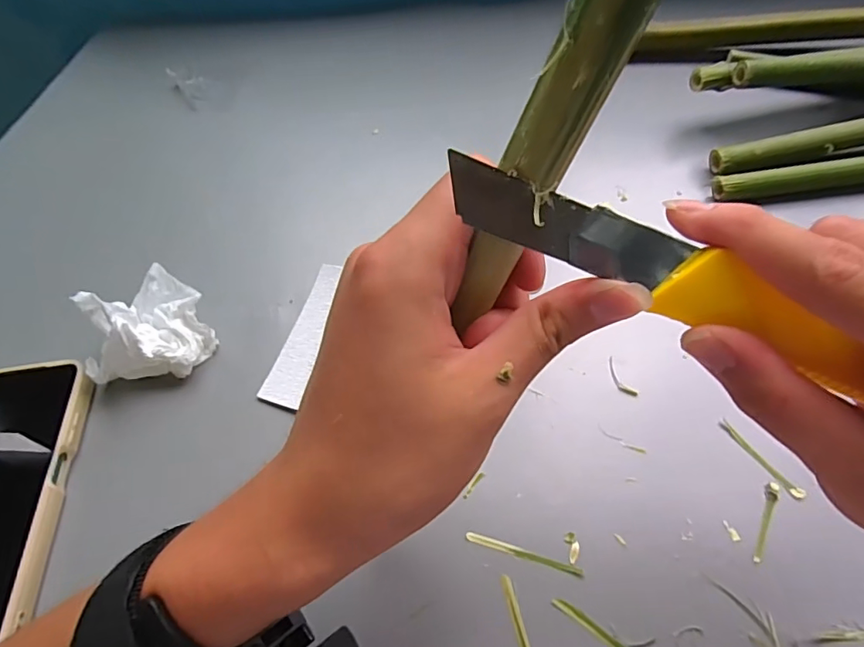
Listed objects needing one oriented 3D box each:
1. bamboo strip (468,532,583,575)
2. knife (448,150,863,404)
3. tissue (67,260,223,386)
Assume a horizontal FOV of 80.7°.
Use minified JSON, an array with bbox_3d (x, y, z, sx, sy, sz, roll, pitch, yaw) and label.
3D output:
[{"bbox_3d":[0.045,0.113,0.249,0.057,0.004,0.005,14,59,12],"label":"bamboo strip"},{"bbox_3d":[0.072,-0.014,0.153,0.144,0.015,0.018,23,59,-7],"label":"knife"},{"bbox_3d":[-0.177,-0.008,0.315,0.069,0.051,0.075,-10,57,-3],"label":"tissue"}]

